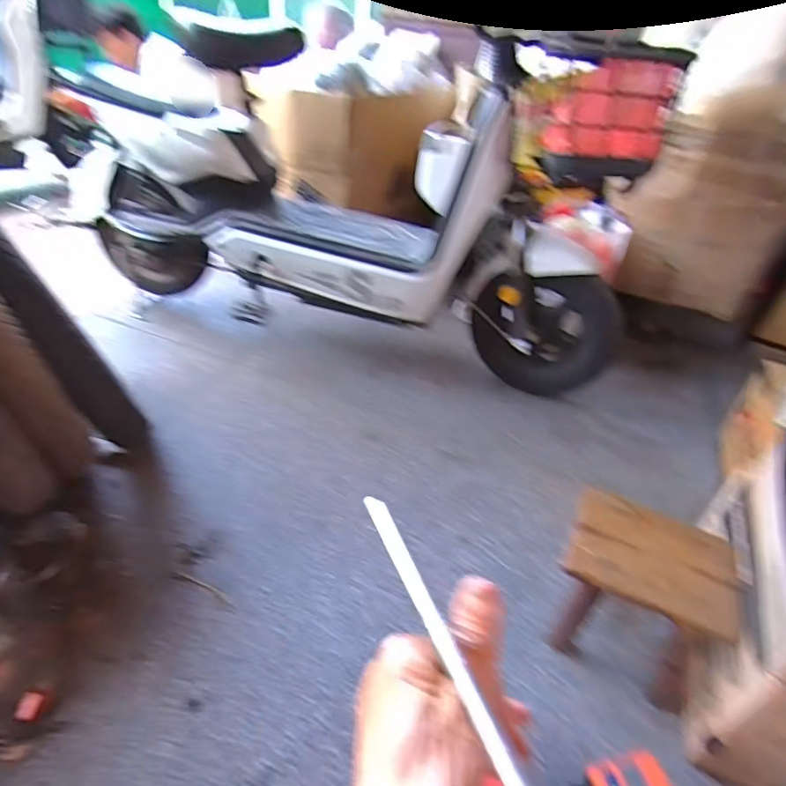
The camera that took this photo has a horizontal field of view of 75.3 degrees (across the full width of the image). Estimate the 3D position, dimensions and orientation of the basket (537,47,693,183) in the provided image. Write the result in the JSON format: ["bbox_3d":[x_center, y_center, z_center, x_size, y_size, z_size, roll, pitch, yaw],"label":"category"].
[{"bbox_3d":[0.409,-0.520,0.963,0.202,0.218,0.135,19,40,15],"label":"basket"}]

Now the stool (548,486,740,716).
[{"bbox_3d":[0.365,0.314,0.791,0.221,0.212,0.164,23,41,20],"label":"stool"}]

